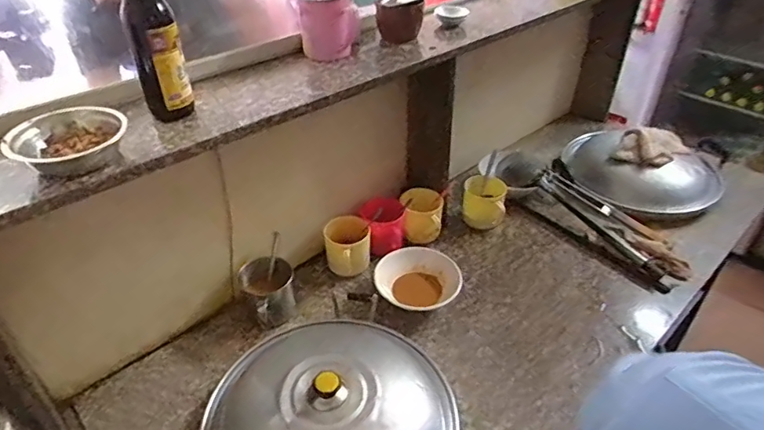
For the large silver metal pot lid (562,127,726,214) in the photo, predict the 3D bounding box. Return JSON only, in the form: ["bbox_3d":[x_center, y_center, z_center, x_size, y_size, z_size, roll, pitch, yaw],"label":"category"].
[{"bbox_3d":[0.681,-0.128,1.312,0.379,0.142,0.348,0,37,0],"label":"large silver metal pot lid"}]

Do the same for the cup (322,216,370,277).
[{"bbox_3d":[-0.071,0.070,1.057,0.093,0.109,0.077,-3,38,-3],"label":"cup"}]

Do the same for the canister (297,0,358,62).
[{"bbox_3d":[-0.092,-0.334,0.869,0.092,0.115,0.113,-5,38,-5],"label":"canister"}]

